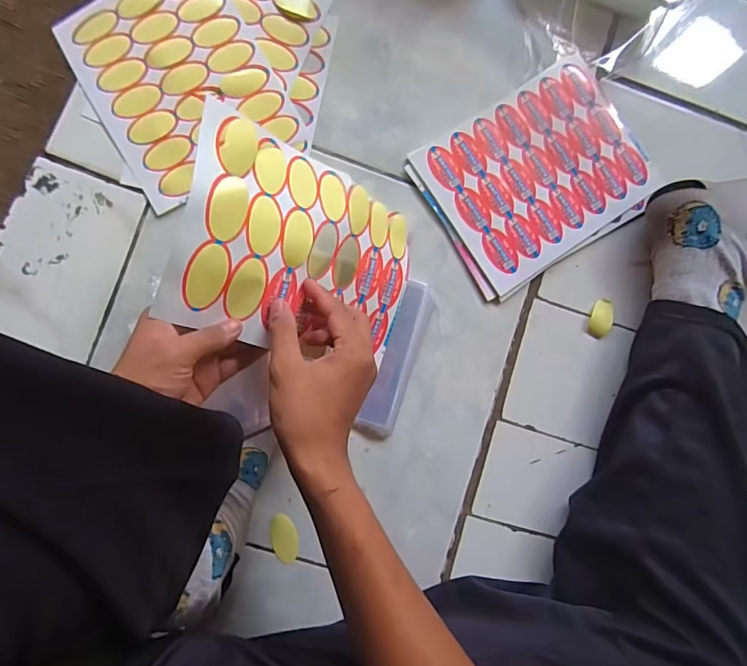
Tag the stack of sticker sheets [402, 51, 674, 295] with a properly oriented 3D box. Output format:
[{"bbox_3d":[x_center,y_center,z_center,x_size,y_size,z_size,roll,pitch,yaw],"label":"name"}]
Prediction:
[{"bbox_3d":[0.180,-0.172,0.497,0.246,0.010,0.180,-32,90,-7],"label":"stack of sticker sheets"}]

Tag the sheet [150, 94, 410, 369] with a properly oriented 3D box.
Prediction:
[{"bbox_3d":[-0.051,-0.075,0.390,0.225,0.025,0.163,11,83,-43],"label":"sheet"}]

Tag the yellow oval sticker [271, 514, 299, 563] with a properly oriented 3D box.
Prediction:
[{"bbox_3d":[-0.089,0.205,0.456,0.024,0.008,0.045,-15,88,-6],"label":"yellow oval sticker"}]

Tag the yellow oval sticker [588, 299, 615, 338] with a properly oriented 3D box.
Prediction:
[{"bbox_3d":[0.248,-0.017,0.496,0.024,0.008,0.043,19,85,-4],"label":"yellow oval sticker"}]

